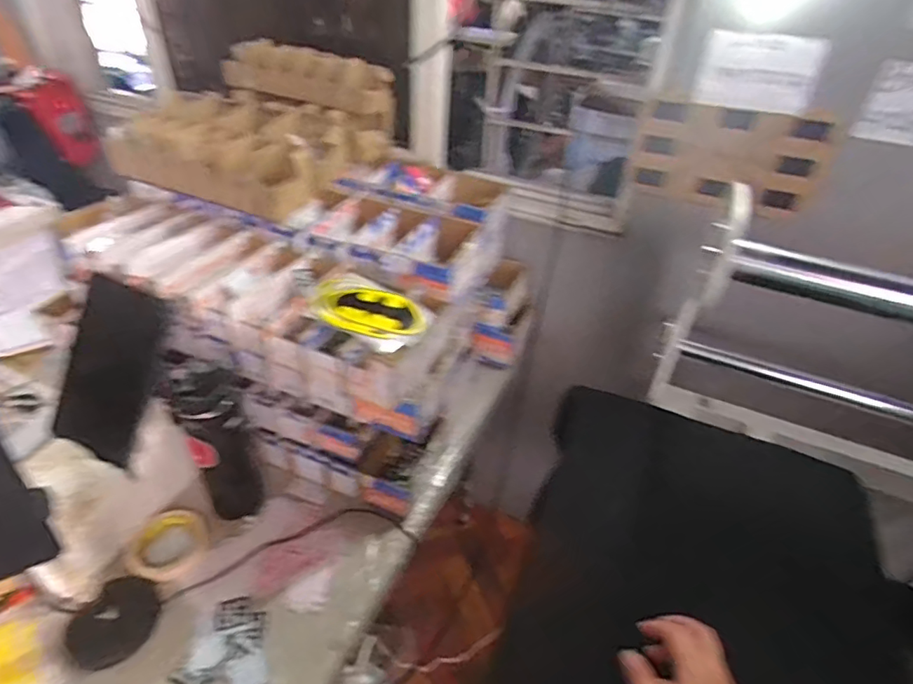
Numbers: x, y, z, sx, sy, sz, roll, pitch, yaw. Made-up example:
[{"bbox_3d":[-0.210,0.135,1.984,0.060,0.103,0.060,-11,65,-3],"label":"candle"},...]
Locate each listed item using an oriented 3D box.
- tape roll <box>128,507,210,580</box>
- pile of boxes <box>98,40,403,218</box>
[{"bbox_3d":[-0.402,0.282,0.745,0.098,0.016,0.096,3,39,-2],"label":"tape roll"},{"bbox_3d":[-0.357,-0.409,0.966,0.360,0.178,0.367,19,41,17],"label":"pile of boxes"}]

